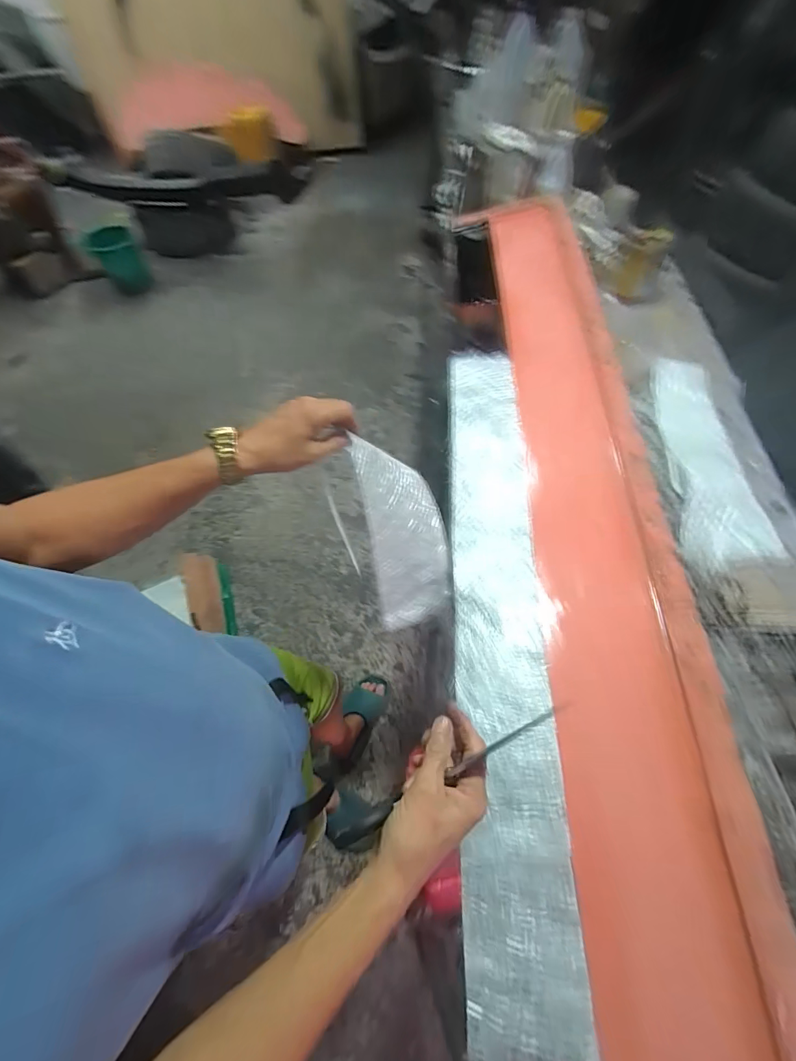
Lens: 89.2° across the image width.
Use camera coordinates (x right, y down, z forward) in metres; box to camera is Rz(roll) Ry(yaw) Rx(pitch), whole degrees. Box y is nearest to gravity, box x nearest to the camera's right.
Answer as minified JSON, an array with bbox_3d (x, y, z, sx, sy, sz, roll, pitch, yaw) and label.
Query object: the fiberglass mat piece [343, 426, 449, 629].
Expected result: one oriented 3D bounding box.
[{"bbox_3d":[0.006,0.006,0.532,0.120,0.273,0.056,-24,31,-12],"label":"fiberglass mat piece"}]

